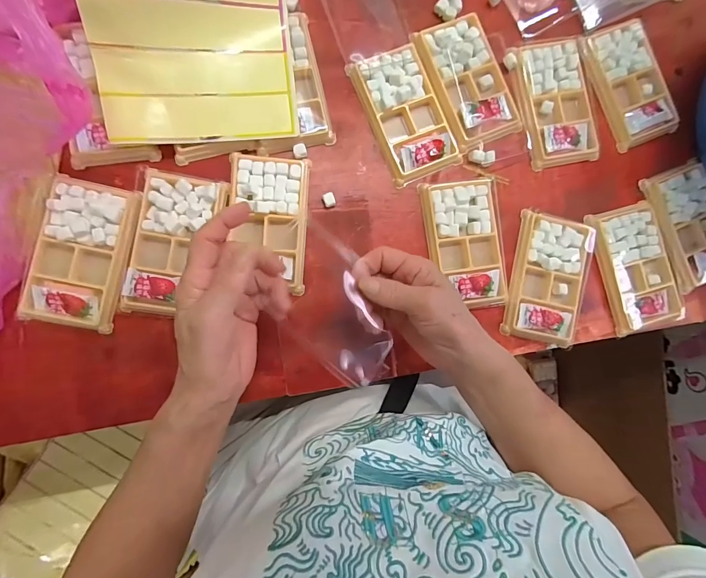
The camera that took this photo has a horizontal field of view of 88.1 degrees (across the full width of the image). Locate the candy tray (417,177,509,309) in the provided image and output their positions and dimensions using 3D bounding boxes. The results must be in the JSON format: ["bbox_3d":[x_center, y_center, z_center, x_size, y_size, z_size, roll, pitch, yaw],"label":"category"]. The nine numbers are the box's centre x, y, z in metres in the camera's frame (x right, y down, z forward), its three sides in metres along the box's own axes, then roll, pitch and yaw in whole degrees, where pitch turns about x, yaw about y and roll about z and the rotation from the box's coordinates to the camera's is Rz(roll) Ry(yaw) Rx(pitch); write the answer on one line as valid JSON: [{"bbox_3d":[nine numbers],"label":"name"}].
[{"bbox_3d":[0.121,-0.047,0.387,0.077,0.012,0.134,-8,89,-7],"label":"candy tray"}]

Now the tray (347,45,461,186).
[{"bbox_3d":[0.057,-0.184,0.384,0.078,0.013,0.132,-24,90,-7],"label":"tray"}]

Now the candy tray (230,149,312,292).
[{"bbox_3d":[-0.084,-0.068,0.364,0.074,0.016,0.134,3,87,-7],"label":"candy tray"}]

